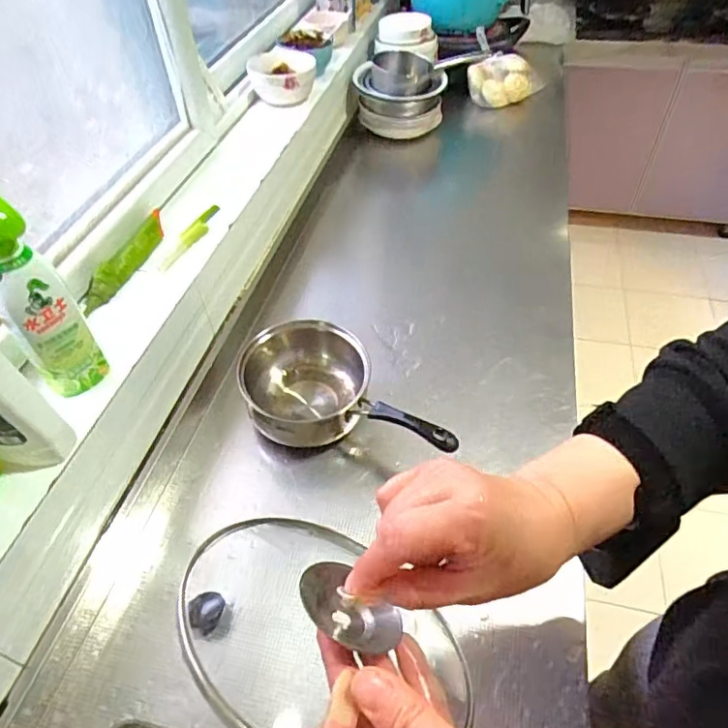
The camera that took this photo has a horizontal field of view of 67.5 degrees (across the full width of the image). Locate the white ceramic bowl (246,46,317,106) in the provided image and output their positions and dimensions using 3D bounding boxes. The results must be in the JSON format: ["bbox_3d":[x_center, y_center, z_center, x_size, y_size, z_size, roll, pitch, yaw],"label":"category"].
[{"bbox_3d":[-0.167,-0.588,1.124,0.136,0.070,0.139,-7,47,-4],"label":"white ceramic bowl"}]

